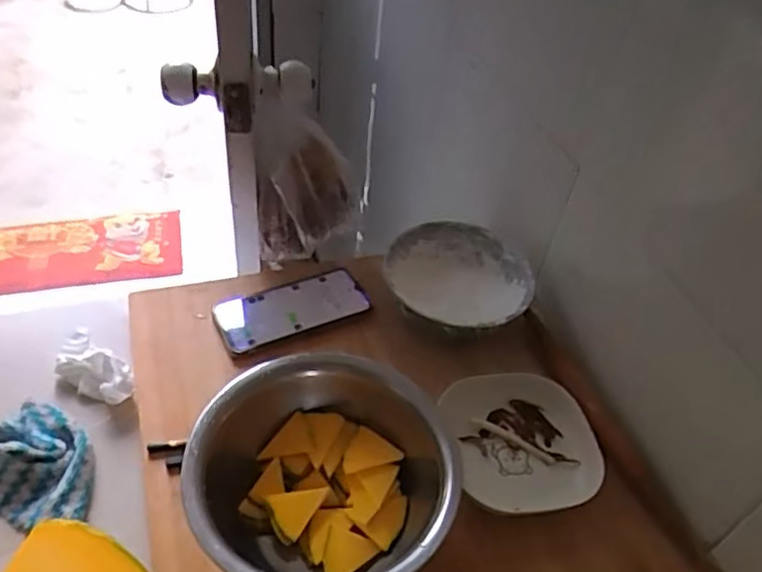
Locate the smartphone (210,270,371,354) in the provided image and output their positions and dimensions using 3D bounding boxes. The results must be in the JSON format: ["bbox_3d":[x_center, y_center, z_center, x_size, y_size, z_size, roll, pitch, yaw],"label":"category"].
[{"bbox_3d":[-0.095,0.023,0.717,0.158,0.011,0.071,-13,48,-21],"label":"smartphone"}]

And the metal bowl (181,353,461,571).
[{"bbox_3d":[-0.050,0.162,0.536,0.194,0.085,0.201,5,44,-5],"label":"metal bowl"}]

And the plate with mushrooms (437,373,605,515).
[{"bbox_3d":[0.132,0.149,0.624,0.136,0.031,0.139,5,44,-5],"label":"plate with mushrooms"}]

